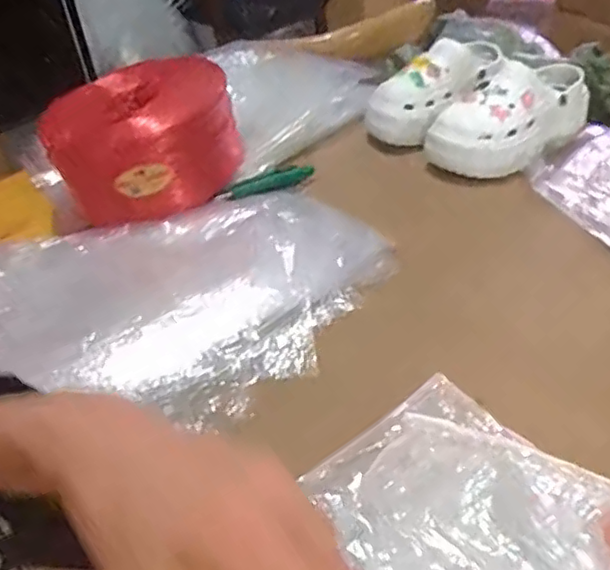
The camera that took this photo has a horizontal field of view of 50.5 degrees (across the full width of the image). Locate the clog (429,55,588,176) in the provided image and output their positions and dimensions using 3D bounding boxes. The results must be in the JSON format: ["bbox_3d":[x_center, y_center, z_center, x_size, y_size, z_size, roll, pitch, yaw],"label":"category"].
[{"bbox_3d":[0.284,-0.239,0.903,0.217,0.107,0.119,-34,47,-30],"label":"clog"}]

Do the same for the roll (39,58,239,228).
[{"bbox_3d":[-0.200,-0.194,0.857,0.187,0.129,0.203,-4,39,3],"label":"roll"}]

